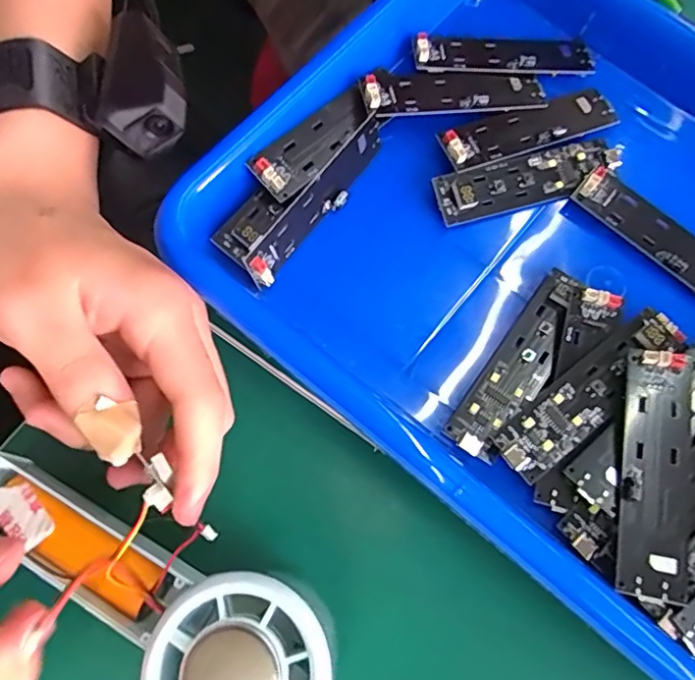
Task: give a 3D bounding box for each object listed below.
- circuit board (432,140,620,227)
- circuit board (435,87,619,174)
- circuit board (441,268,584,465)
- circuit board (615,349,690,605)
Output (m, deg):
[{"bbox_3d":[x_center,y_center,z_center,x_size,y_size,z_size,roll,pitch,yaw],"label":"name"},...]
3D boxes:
[{"bbox_3d":[0.085,-0.076,0.268,0.089,0.011,0.024,-16,75,-8],"label":"circuit board"},{"bbox_3d":[0.088,-0.102,0.274,0.089,0.009,0.025,-20,75,-9],"label":"circuit board"},{"bbox_3d":[0.075,0.009,0.244,0.023,0.008,0.089,35,74,7],"label":"circuit board"},{"bbox_3d":[0.116,0.048,0.216,0.023,0.004,0.090,9,73,-1],"label":"circuit board"}]

